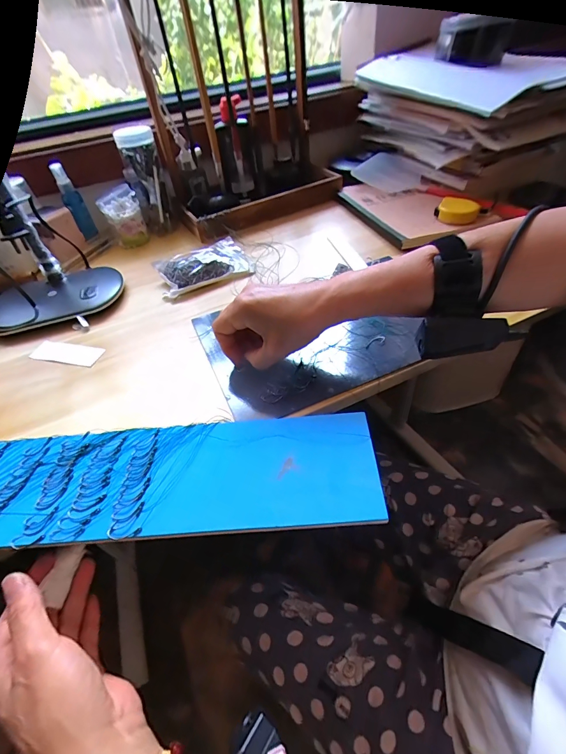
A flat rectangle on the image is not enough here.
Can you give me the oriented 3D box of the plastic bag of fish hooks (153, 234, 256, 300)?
[{"bbox_3d":[-0.120,-0.171,0.534,0.139,0.032,0.099,-26,49,-16],"label":"plastic bag of fish hooks"}]

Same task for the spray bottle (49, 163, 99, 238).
[{"bbox_3d":[-0.360,-0.297,0.618,0.029,0.130,0.025,-27,47,-17],"label":"spray bottle"}]

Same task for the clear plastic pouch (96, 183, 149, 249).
[{"bbox_3d":[-0.272,-0.273,0.614,0.062,0.088,0.054,-23,46,-13],"label":"clear plastic pouch"}]

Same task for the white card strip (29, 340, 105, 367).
[{"bbox_3d":[-0.268,-0.030,0.436,0.093,0.004,0.033,8,48,15],"label":"white card strip"}]

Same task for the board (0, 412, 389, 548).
[{"bbox_3d":[-0.119,0.082,0.297,0.386,0.006,0.102,-5,46,3],"label":"board"}]

